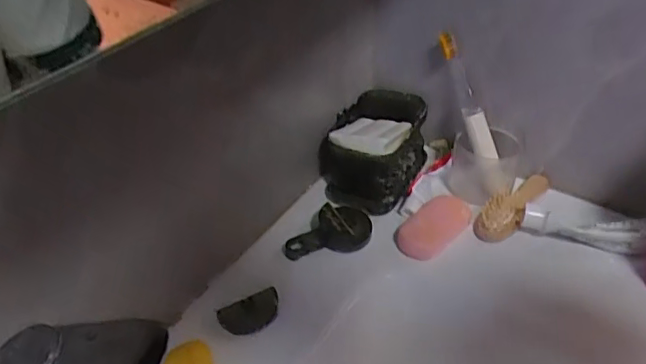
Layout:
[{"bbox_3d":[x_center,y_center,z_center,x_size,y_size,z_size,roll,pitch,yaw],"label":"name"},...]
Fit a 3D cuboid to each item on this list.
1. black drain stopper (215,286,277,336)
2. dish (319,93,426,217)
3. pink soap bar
[{"bbox_3d":[-0.067,0.122,0.524,0.056,0.018,0.031,-15,42,-17],"label":"black drain stopper"},{"bbox_3d":[0.060,-0.043,0.668,0.102,0.081,0.147,16,42,19],"label":"dish"},{"bbox_3d":[0.120,0.046,0.605,0.086,0.028,0.042,-26,46,-28],"label":"pink soap bar"}]

